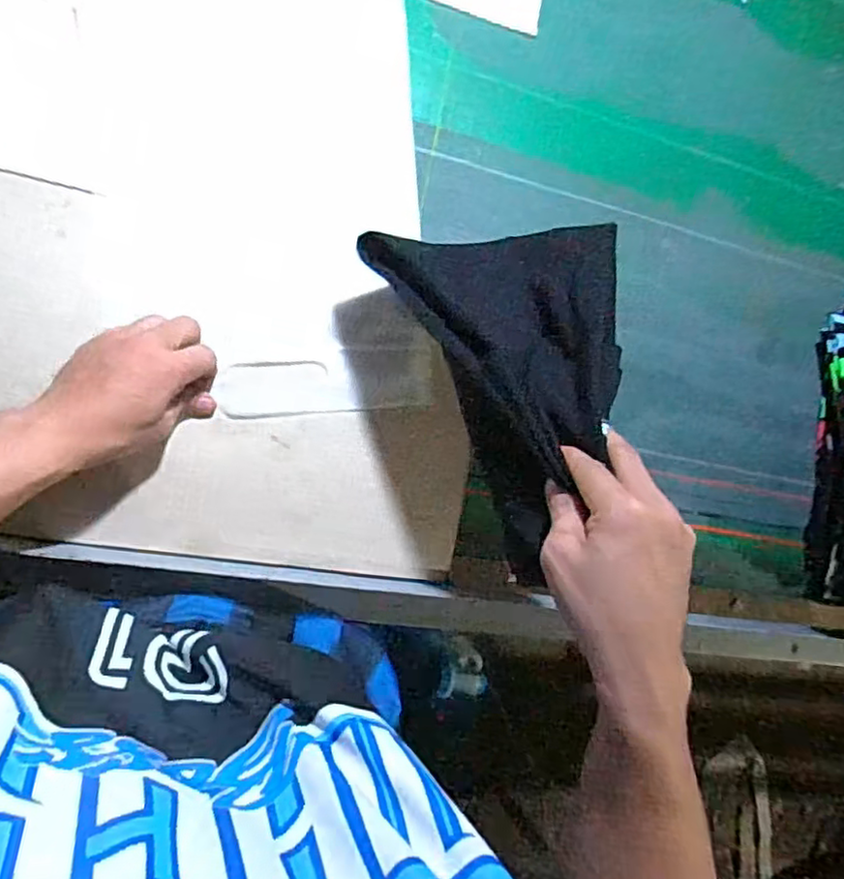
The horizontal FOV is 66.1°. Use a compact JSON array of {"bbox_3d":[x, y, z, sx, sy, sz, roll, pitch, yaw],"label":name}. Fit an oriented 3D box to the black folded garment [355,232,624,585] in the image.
[{"bbox_3d":[0.067,-0.036,0.451,0.175,0.086,0.240,-6,90,-6],"label":"black folded garment"}]

